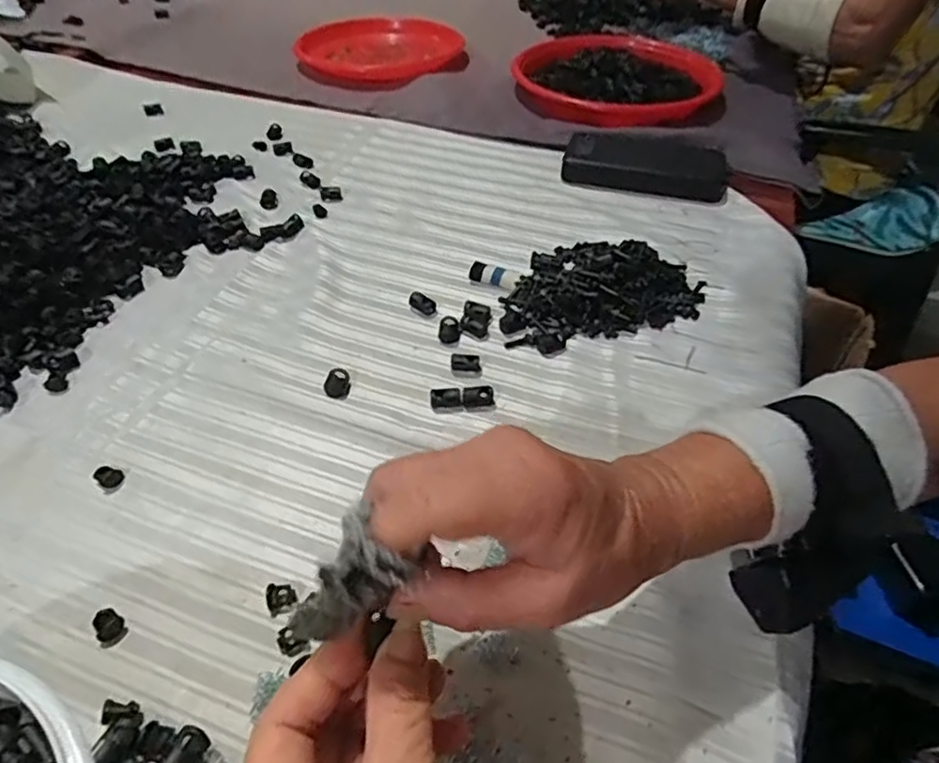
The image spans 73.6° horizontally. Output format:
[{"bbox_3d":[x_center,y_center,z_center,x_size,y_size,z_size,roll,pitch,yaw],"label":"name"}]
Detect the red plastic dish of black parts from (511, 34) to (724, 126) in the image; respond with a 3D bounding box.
[{"bbox_3d":[0.161,-0.332,0.690,0.221,0.039,0.152,15,46,13],"label":"red plastic dish of black parts"}]

